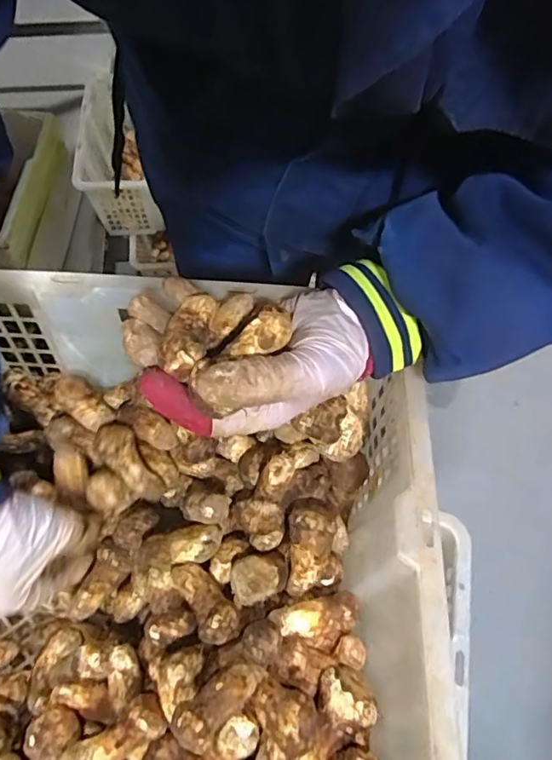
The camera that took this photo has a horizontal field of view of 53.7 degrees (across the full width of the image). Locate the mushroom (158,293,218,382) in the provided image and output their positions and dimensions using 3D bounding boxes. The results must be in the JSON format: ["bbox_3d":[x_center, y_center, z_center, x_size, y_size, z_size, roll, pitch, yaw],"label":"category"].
[{"bbox_3d":[-0.047,-0.026,0.292,0.023,0.013,0.050,11,54,5],"label":"mushroom"}]

